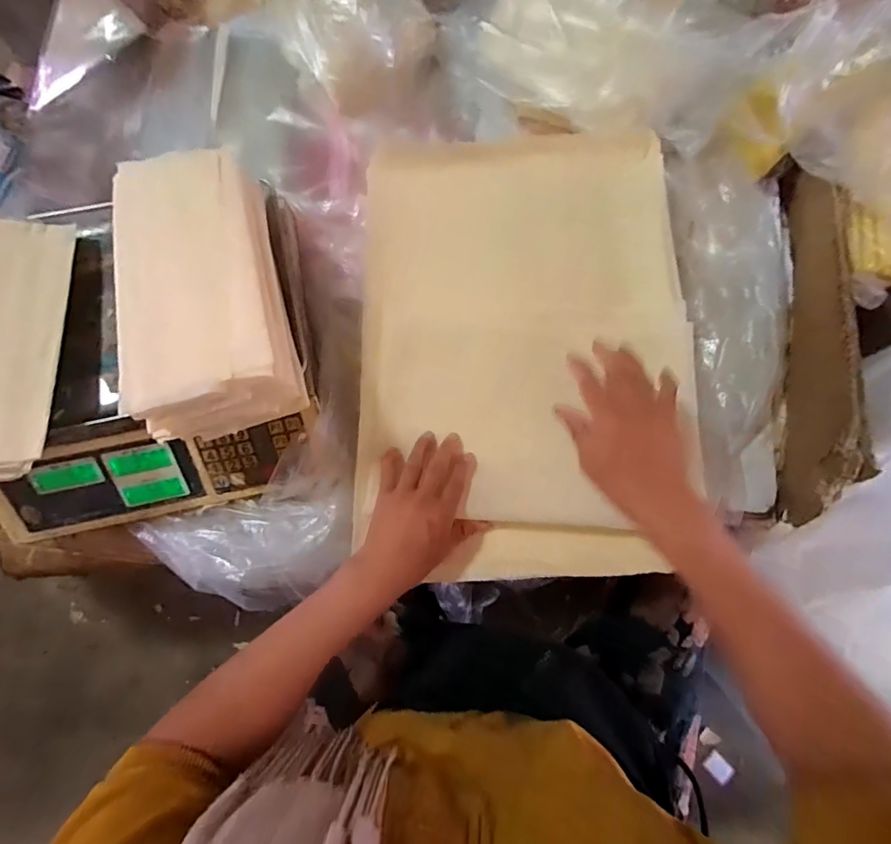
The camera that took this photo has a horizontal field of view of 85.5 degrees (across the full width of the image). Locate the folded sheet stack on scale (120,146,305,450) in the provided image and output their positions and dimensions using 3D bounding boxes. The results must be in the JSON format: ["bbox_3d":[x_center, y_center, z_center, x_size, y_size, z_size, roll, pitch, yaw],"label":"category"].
[{"bbox_3d":[-0.220,-0.118,0.426,0.130,0.079,0.247,-16,76,-3],"label":"folded sheet stack on scale"}]

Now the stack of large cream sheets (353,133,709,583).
[{"bbox_3d":[0.080,-0.095,0.512,0.333,0.060,0.502,0,78,2],"label":"stack of large cream sheets"}]

